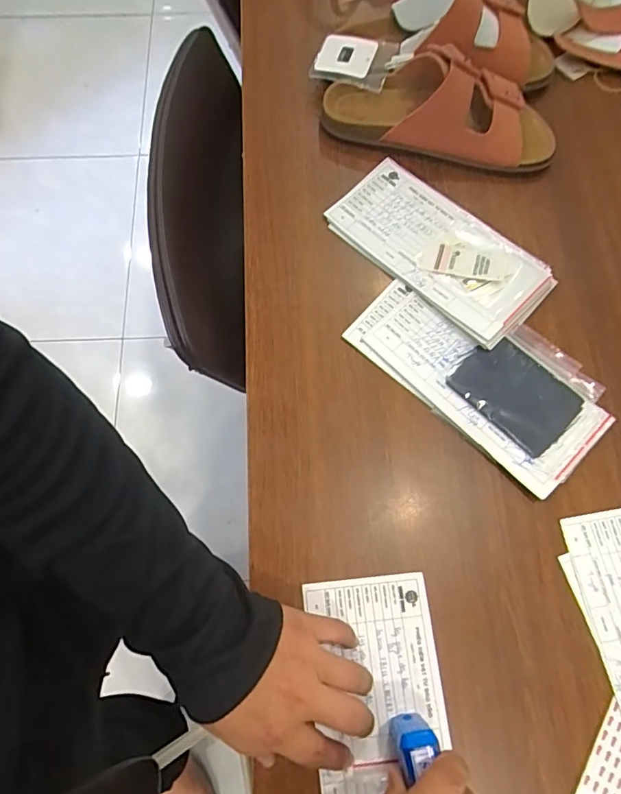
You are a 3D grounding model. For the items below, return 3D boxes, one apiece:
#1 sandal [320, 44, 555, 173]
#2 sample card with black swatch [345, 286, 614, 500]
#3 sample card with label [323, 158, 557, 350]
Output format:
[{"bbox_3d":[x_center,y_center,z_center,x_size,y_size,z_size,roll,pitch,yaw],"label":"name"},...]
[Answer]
[{"bbox_3d":[0.141,-0.312,0.533,0.255,0.065,0.096,12,71,4],"label":"sandal"},{"bbox_3d":[0.157,-0.027,0.460,0.229,0.009,0.123,42,76,13],"label":"sample card with black swatch"},{"bbox_3d":[0.126,-0.151,0.496,0.221,0.015,0.108,43,76,14],"label":"sample card with label"}]

